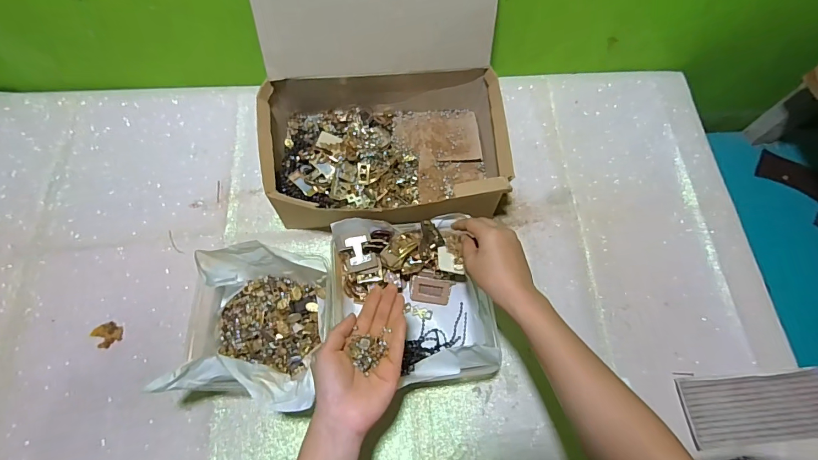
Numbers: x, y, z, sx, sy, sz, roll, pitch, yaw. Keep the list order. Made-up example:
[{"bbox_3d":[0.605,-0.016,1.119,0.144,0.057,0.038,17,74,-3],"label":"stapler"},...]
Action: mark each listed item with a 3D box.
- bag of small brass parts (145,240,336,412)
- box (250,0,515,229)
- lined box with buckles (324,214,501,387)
[{"bbox_3d":[-0.181,0.114,0.503,0.163,0.115,0.173,5,70,0],"label":"bag of small brass parts"},{"bbox_3d":[-0.035,-0.179,0.534,0.330,0.273,0.307,-4,70,-3],"label":"box"},{"bbox_3d":[0.009,0.090,0.526,0.205,0.091,0.203,-5,70,-4],"label":"lined box with buckles"}]

